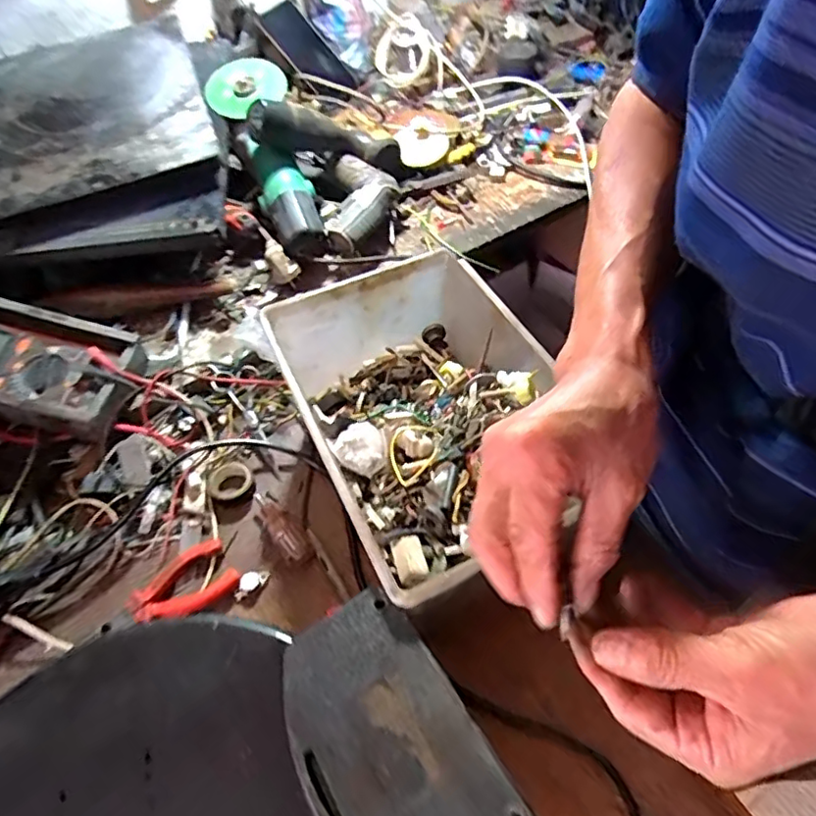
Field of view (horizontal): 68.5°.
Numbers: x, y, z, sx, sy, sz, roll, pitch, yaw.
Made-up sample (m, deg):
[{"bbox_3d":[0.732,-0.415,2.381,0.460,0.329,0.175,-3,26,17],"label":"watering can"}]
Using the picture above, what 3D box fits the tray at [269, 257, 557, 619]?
[{"bbox_3d":[0.022,0.013,0.511,0.195,0.118,0.284,-22,58,-13],"label":"tray"}]

